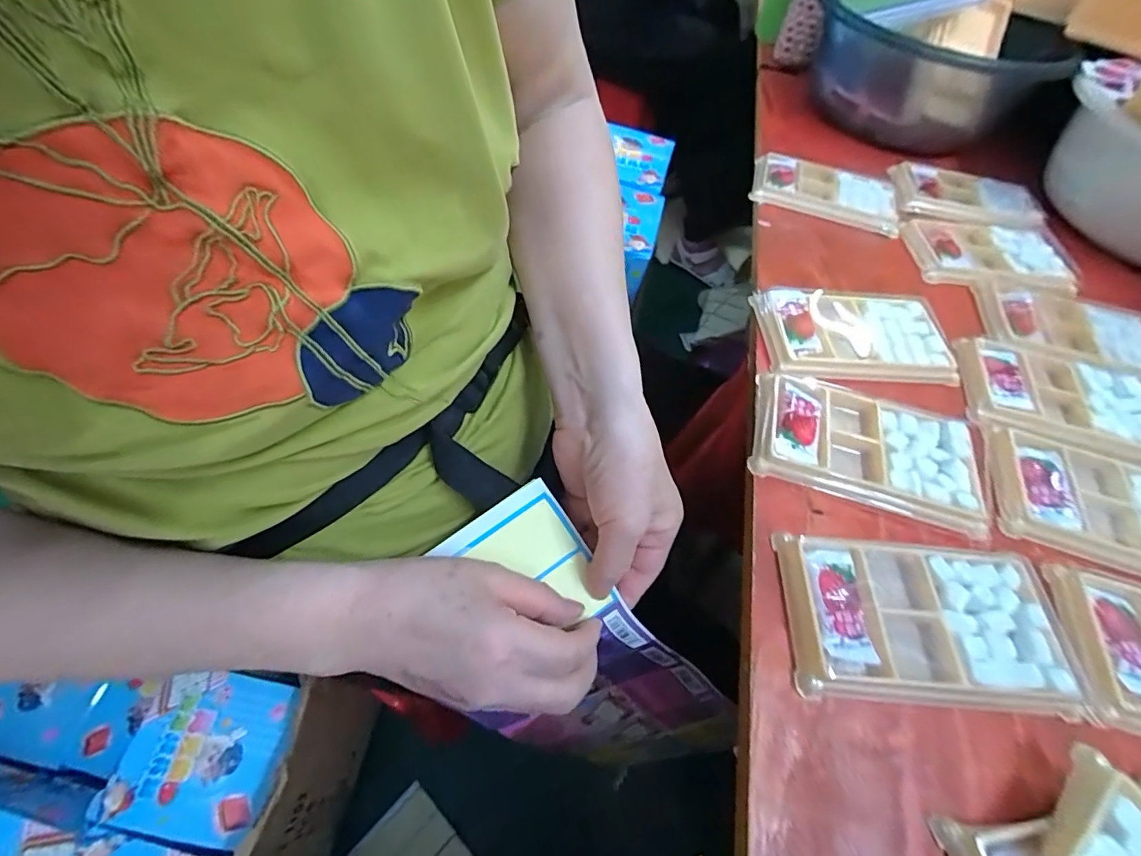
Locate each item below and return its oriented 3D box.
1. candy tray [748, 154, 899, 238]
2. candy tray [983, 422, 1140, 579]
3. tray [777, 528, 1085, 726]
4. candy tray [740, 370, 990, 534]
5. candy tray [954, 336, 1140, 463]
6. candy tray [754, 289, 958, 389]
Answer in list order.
[{"bbox_3d":[0.246,-0.232,0.464,0.132,0.012,0.083,17,58,7],"label":"candy tray"},{"bbox_3d":[0.331,0.049,0.292,0.137,0.011,0.086,18,58,7],"label":"candy tray"},{"bbox_3d":[0.180,0.097,0.246,0.136,0.012,0.077,5,57,-1],"label":"tray"},{"bbox_3d":[0.184,0.010,0.301,0.132,0.010,0.081,14,58,5],"label":"candy tray"},{"bbox_3d":[0.350,-0.019,0.341,0.136,0.014,0.084,17,58,7],"label":"candy tray"},{"bbox_3d":[0.211,-0.071,0.355,0.135,0.013,0.091,2,58,-3],"label":"candy tray"}]

